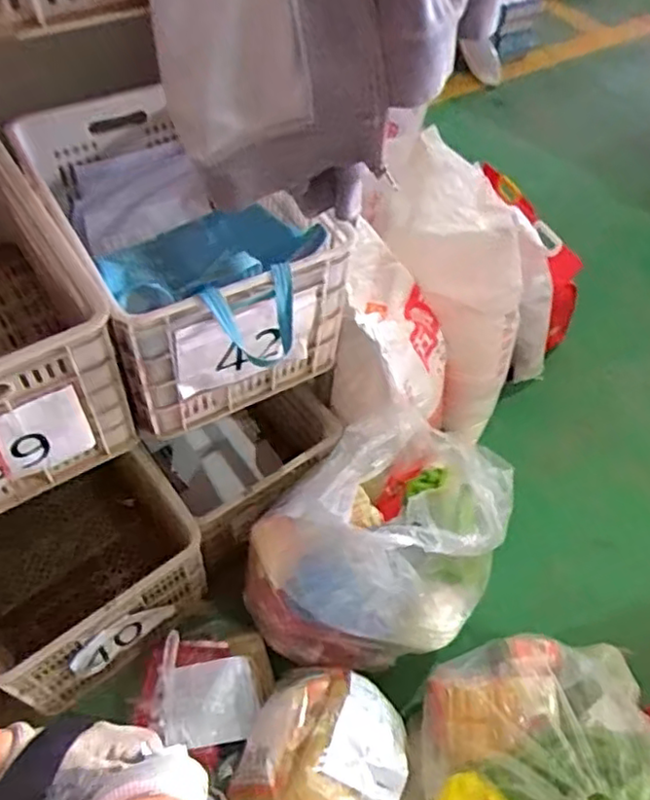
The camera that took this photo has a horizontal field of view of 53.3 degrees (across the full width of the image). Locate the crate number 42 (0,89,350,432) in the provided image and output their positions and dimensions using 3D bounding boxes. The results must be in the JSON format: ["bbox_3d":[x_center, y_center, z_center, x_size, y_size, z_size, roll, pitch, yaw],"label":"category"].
[{"bbox_3d":[-0.233,-0.244,1.031,0.334,0.274,0.510,-26,62,-21],"label":"crate number 42"}]

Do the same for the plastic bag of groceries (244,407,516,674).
[{"bbox_3d":[0.120,0.268,1.215,0.518,0.427,0.355,-22,60,-19],"label":"plastic bag of groceries"}]

